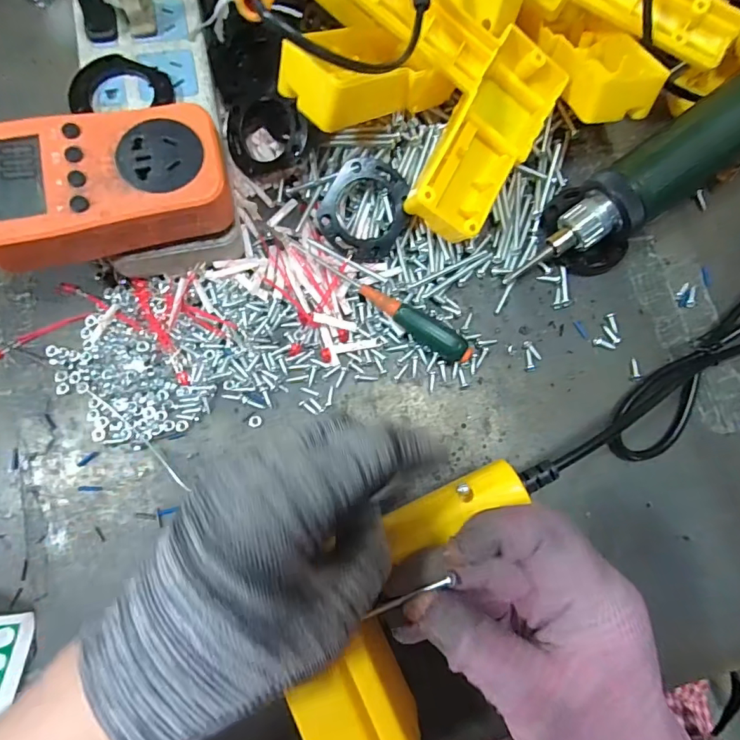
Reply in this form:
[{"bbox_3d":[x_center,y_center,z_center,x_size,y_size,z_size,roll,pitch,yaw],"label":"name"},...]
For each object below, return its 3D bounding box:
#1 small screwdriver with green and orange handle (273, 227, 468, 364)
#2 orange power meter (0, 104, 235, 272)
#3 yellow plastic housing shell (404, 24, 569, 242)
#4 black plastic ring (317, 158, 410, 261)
[{"bbox_3d":[-0.001,-0.046,0.286,0.143,0.019,0.015,33,81,5],"label":"small screwdriver with green and orange handle"},{"bbox_3d":[-0.138,-0.094,0.241,0.126,0.033,0.070,-13,80,-4],"label":"orange power meter"},{"bbox_3d":[0.068,-0.134,0.285,0.049,0.042,0.122,32,81,5],"label":"yellow plastic housing shell"},{"bbox_3d":[-0.002,-0.098,0.286,0.051,0.005,0.058,34,88,-10],"label":"black plastic ring"}]

